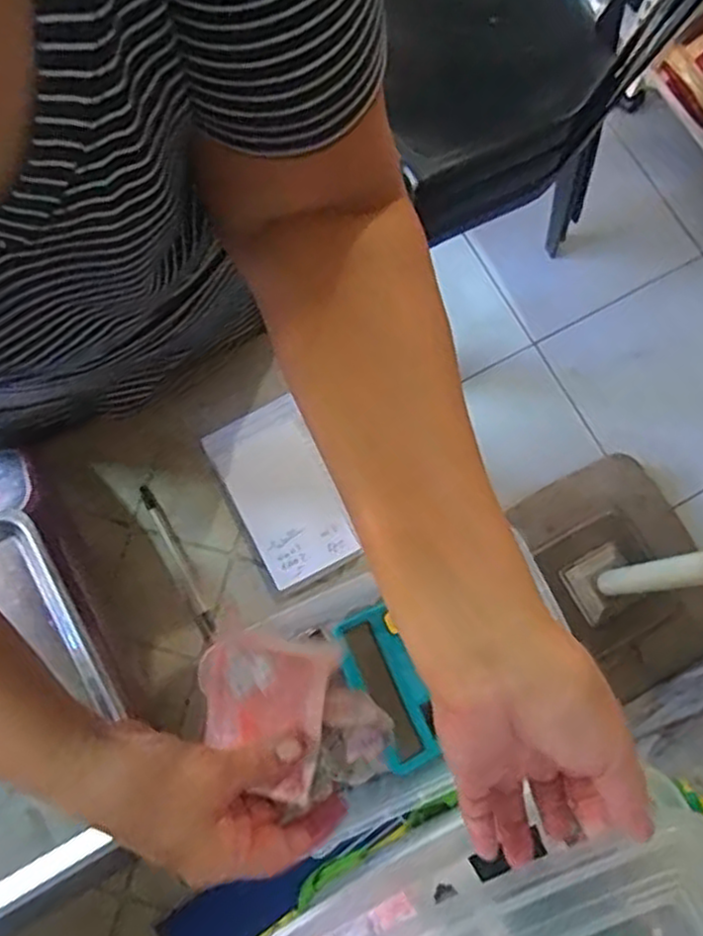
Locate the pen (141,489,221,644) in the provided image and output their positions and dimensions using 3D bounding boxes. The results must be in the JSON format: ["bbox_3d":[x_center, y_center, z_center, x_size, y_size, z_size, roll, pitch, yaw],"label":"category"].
[{"bbox_3d":[-0.146,0.078,0.614,0.013,0.007,0.141,-27,78,-6],"label":"pen"}]

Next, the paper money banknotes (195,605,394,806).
[{"bbox_3d":[-0.034,0.138,0.406,0.111,0.015,0.083,19,78,5],"label":"paper money banknotes"}]

